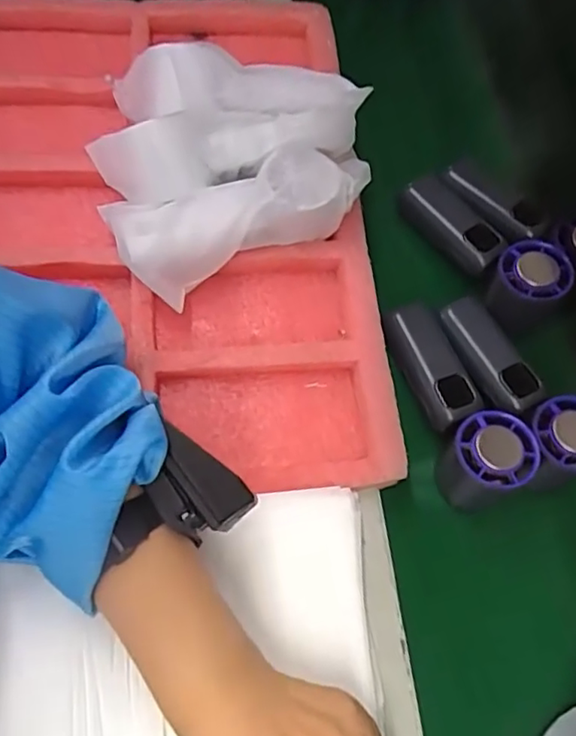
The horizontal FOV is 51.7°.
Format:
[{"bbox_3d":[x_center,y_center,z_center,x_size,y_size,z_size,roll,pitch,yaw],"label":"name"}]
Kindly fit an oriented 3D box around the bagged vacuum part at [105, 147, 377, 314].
[{"bbox_3d":[-0.031,-0.106,0.433,0.178,0.053,0.063,-23,73,-13],"label":"bagged vacuum part"}]

